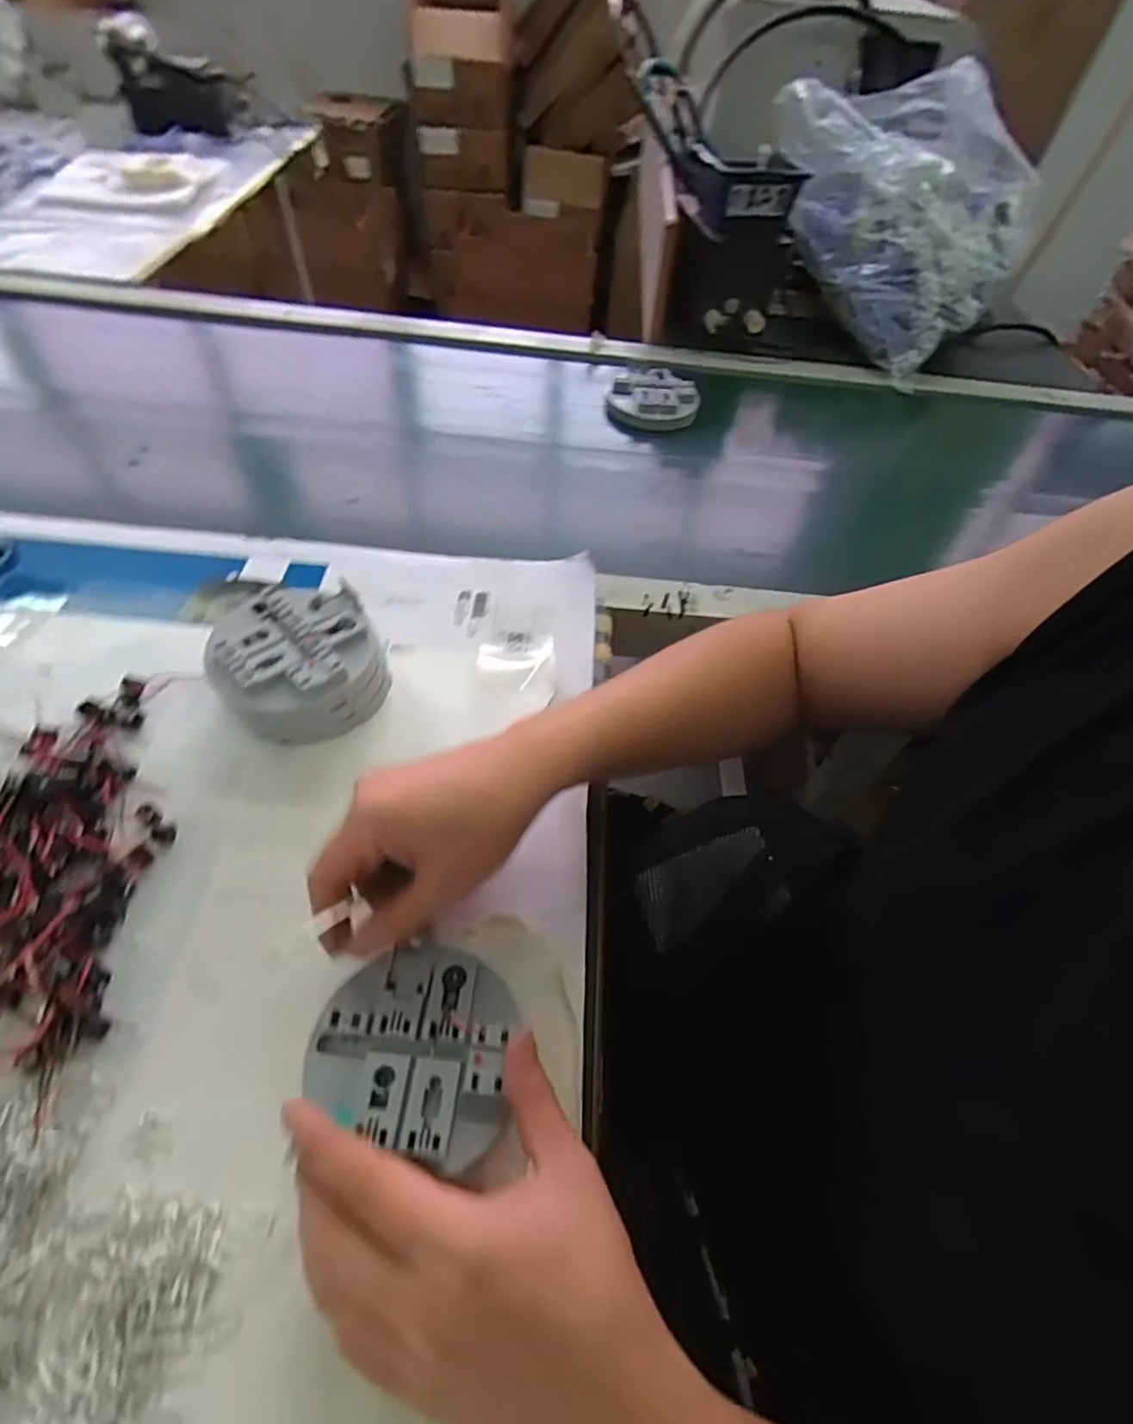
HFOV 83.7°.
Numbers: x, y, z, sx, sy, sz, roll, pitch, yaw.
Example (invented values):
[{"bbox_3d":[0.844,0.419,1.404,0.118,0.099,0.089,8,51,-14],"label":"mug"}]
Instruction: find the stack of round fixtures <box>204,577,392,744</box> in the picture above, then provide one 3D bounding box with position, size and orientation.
[{"bbox_3d":[-0.175,-0.032,0.423,0.099,0.055,0.103,-4,55,-8],"label":"stack of round fixtures"}]

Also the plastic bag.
[{"bbox_3d":[0.430,-0.670,0.833,0.330,0.198,0.306,40,61,21],"label":"plastic bag"}]

